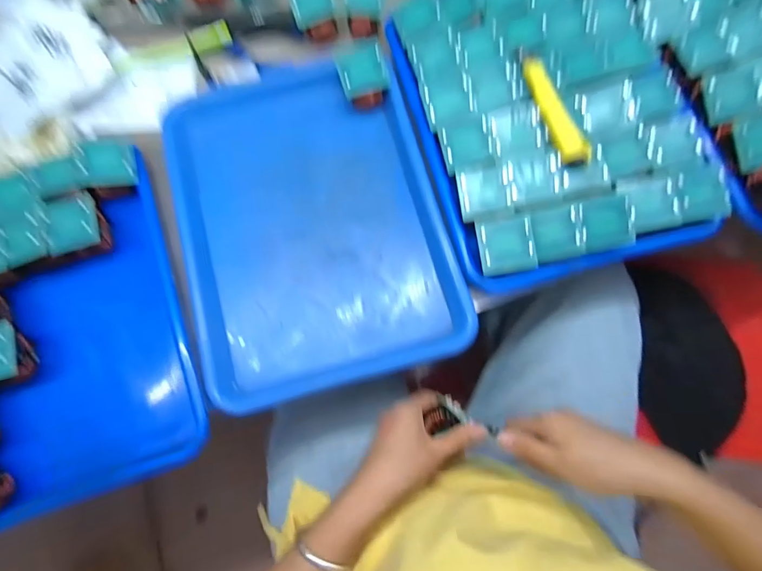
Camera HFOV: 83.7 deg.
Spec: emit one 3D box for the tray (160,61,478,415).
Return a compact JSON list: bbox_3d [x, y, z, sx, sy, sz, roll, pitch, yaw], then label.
[{"bbox_3d":[-0.073,-0.070,0.424,0.244,0.037,0.336,-17,77,-1],"label":"tray"}]

